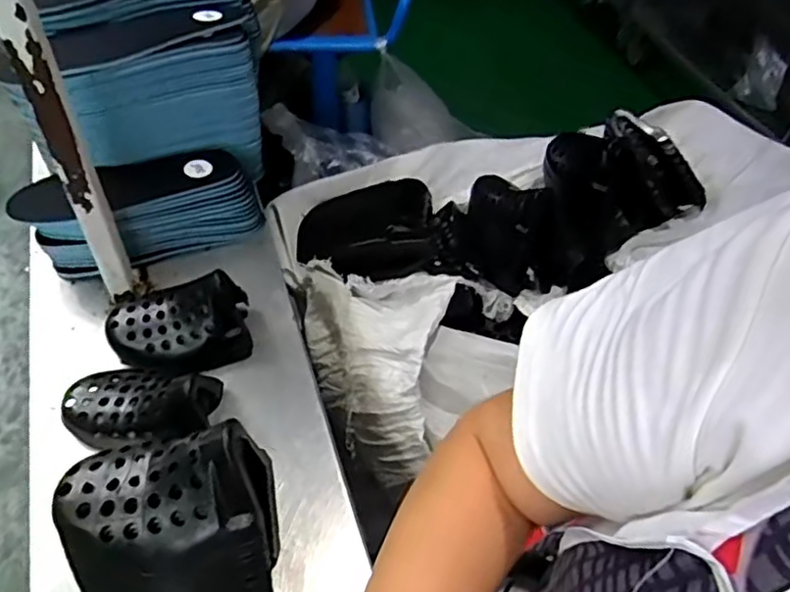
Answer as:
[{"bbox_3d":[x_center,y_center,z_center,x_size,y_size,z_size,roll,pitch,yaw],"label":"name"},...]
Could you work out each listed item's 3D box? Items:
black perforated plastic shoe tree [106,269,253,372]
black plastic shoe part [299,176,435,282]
[{"bbox_3d":[-0.193,0.023,0.577,0.119,0.060,0.071,-8,52,-12],"label":"black perforated plastic shoe tree"},{"bbox_3d":[-0.035,-0.092,0.826,0.175,0.059,0.144,-1,51,-6],"label":"black plastic shoe part"}]

